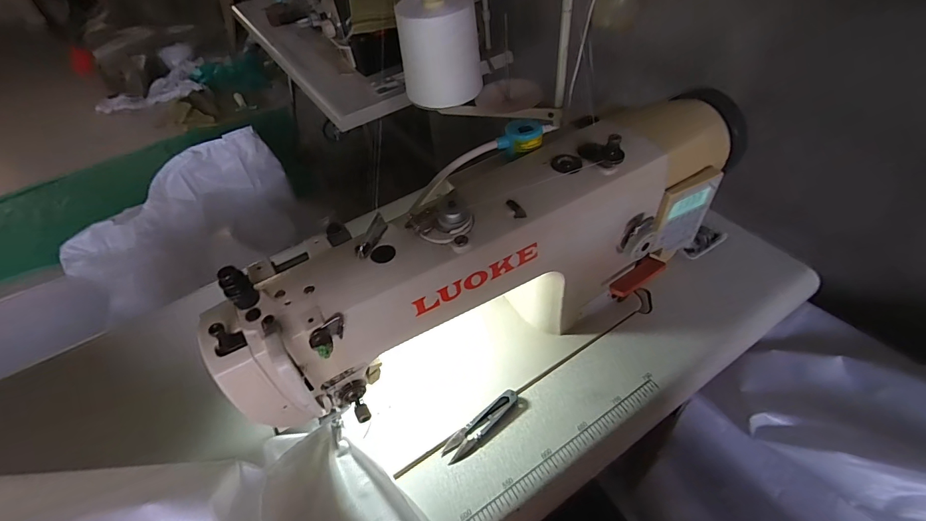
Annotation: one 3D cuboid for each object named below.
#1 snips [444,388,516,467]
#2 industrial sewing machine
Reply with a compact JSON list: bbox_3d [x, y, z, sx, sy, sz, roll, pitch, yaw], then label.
[{"bbox_3d":[0.022,0.182,0.454,0.102,0.008,0.026,-35,53,-23],"label":"snips"},{"bbox_3d":[0.061,-0.010,0.468,0.549,0.237,0.160,-26,51,-16],"label":"industrial sewing machine"}]

